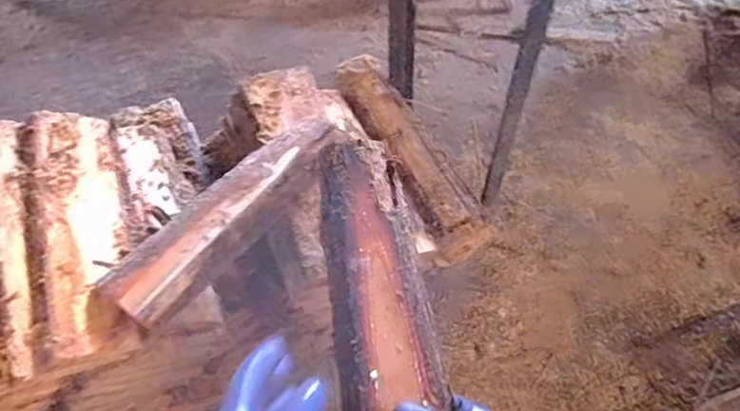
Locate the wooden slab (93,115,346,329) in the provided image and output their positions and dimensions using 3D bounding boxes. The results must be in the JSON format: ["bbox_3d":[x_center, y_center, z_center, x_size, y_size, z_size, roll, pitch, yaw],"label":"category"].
[{"bbox_3d":[-0.223,-0.004,0.901,0.115,0.053,0.489,32,57,16],"label":"wooden slab"}]

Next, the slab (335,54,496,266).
[{"bbox_3d":[0.096,-0.153,1.254,0.163,0.049,0.558,-24,60,-14],"label":"slab"}]

